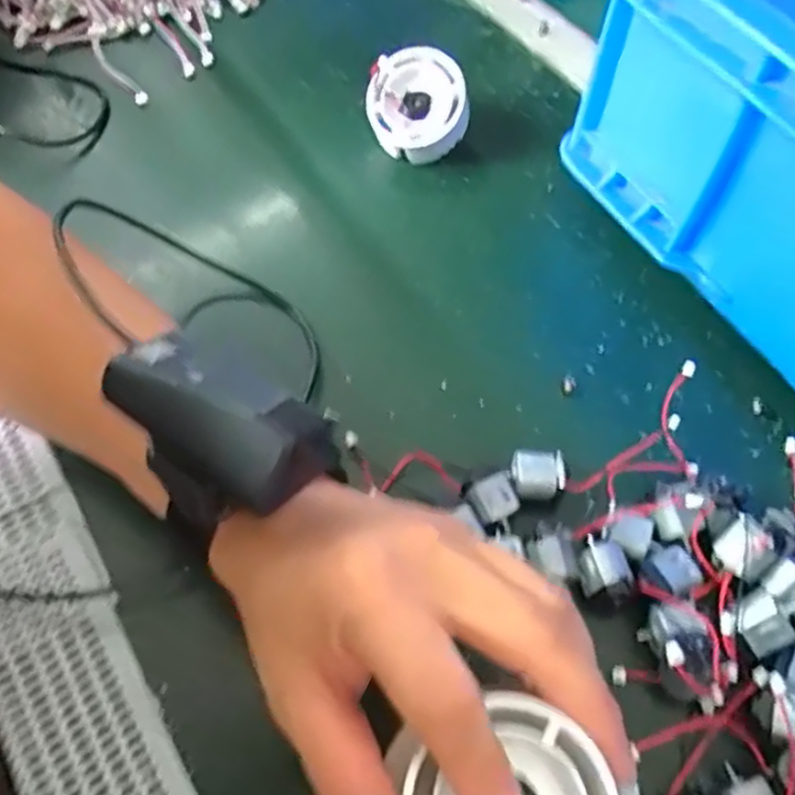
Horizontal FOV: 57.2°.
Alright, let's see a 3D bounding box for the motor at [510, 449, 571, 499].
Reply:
[{"bbox_3d":[0.060,0.036,0.313,0.024,0.020,0.020,6,56,-1],"label":"motor"}]

